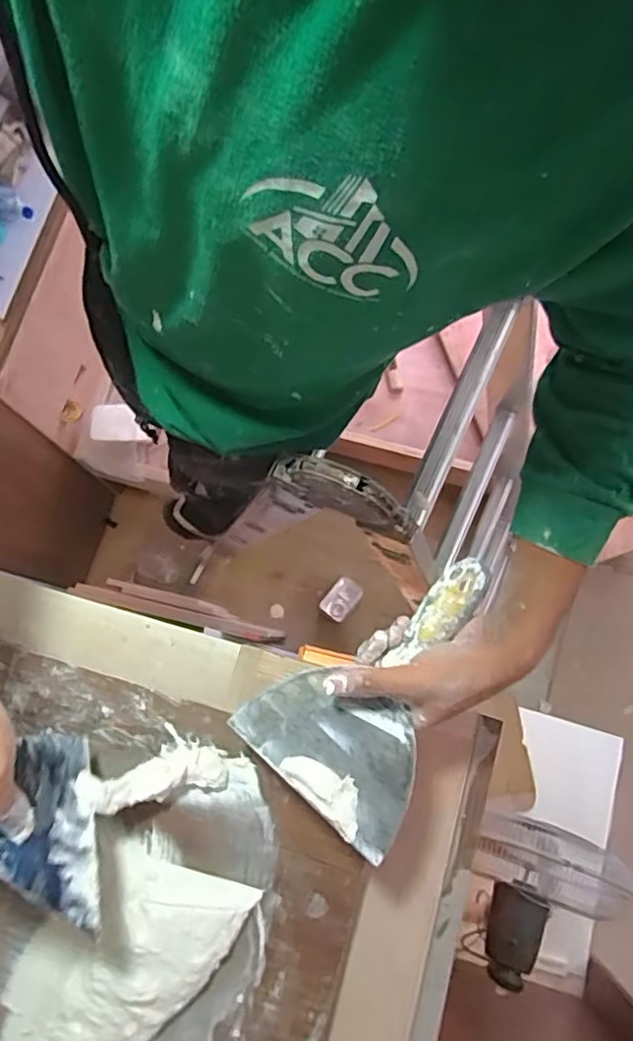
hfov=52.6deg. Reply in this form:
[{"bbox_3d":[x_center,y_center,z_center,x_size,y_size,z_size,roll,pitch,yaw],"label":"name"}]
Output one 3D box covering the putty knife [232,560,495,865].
[{"bbox_3d":[0.055,0.120,0.478,0.134,0.038,0.205,40,81,10],"label":"putty knife"}]

